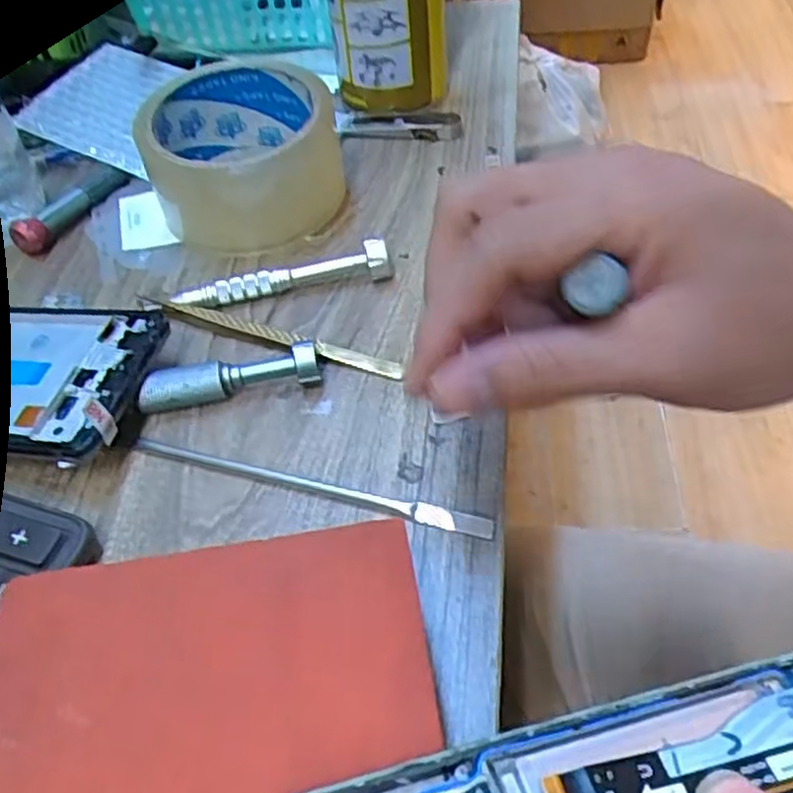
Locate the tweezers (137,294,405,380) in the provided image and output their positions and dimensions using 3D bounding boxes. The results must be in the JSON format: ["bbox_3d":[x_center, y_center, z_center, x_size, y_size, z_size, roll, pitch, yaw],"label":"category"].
[{"bbox_3d":[-0.056,-0.028,0.335,0.125,0.006,0.013,15,51,18],"label":"tweezers"}]

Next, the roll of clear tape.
[{"bbox_3d":[-0.078,-0.125,0.396,0.097,0.055,0.086,-11,48,-4],"label":"roll of clear tape"}]

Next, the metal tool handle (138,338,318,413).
[{"bbox_3d":[-0.067,-0.007,0.309,0.072,0.018,0.012,-8,47,-1],"label":"metal tool handle"}]

